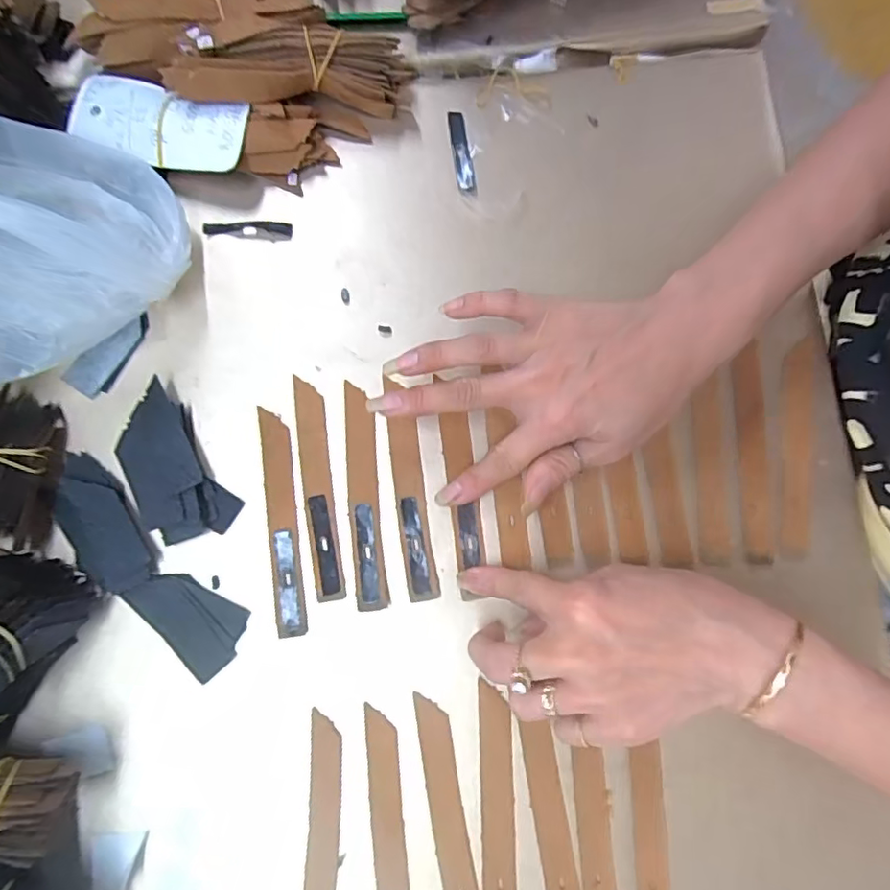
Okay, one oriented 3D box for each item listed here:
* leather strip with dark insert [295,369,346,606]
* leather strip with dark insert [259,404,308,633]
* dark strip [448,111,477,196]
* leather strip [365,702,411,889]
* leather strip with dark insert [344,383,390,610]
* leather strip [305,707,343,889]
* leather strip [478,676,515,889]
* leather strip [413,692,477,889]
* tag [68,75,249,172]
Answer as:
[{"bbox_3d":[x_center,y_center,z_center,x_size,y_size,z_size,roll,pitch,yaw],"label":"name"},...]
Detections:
[{"bbox_3d":[-0.071,0.023,0.325,0.016,0.004,0.125,-8,80,-2],"label":"leather strip with dark insert"},{"bbox_3d":[-0.091,0.041,0.320,0.016,0.004,0.124,-8,80,-2],"label":"leather strip with dark insert"},{"bbox_3d":[0.010,-0.184,0.364,0.011,0.004,0.056,-9,80,-2],"label":"dark strip"},{"bbox_3d":[-0.029,0.201,0.296,0.017,0.005,0.123,-7,80,-1],"label":"leather strip"},{"bbox_3d":[-0.046,0.027,0.322,0.017,0.006,0.125,-6,80,-1],"label":"leather strip with dark insert"},{"bbox_3d":[-0.063,0.204,0.293,0.017,0.004,0.123,1,80,0],"label":"leather strip"},{"bbox_3d":[0.027,0.191,0.298,0.018,0.004,0.121,0,78,-4],"label":"leather strip"},{"bbox_3d":[0.002,0.195,0.295,0.018,0.004,0.124,-10,80,-2],"label":"leather strip"},{"bbox_3d":[-0.173,-0.191,0.343,0.106,0.012,0.045,15,80,2],"label":"tag"}]

